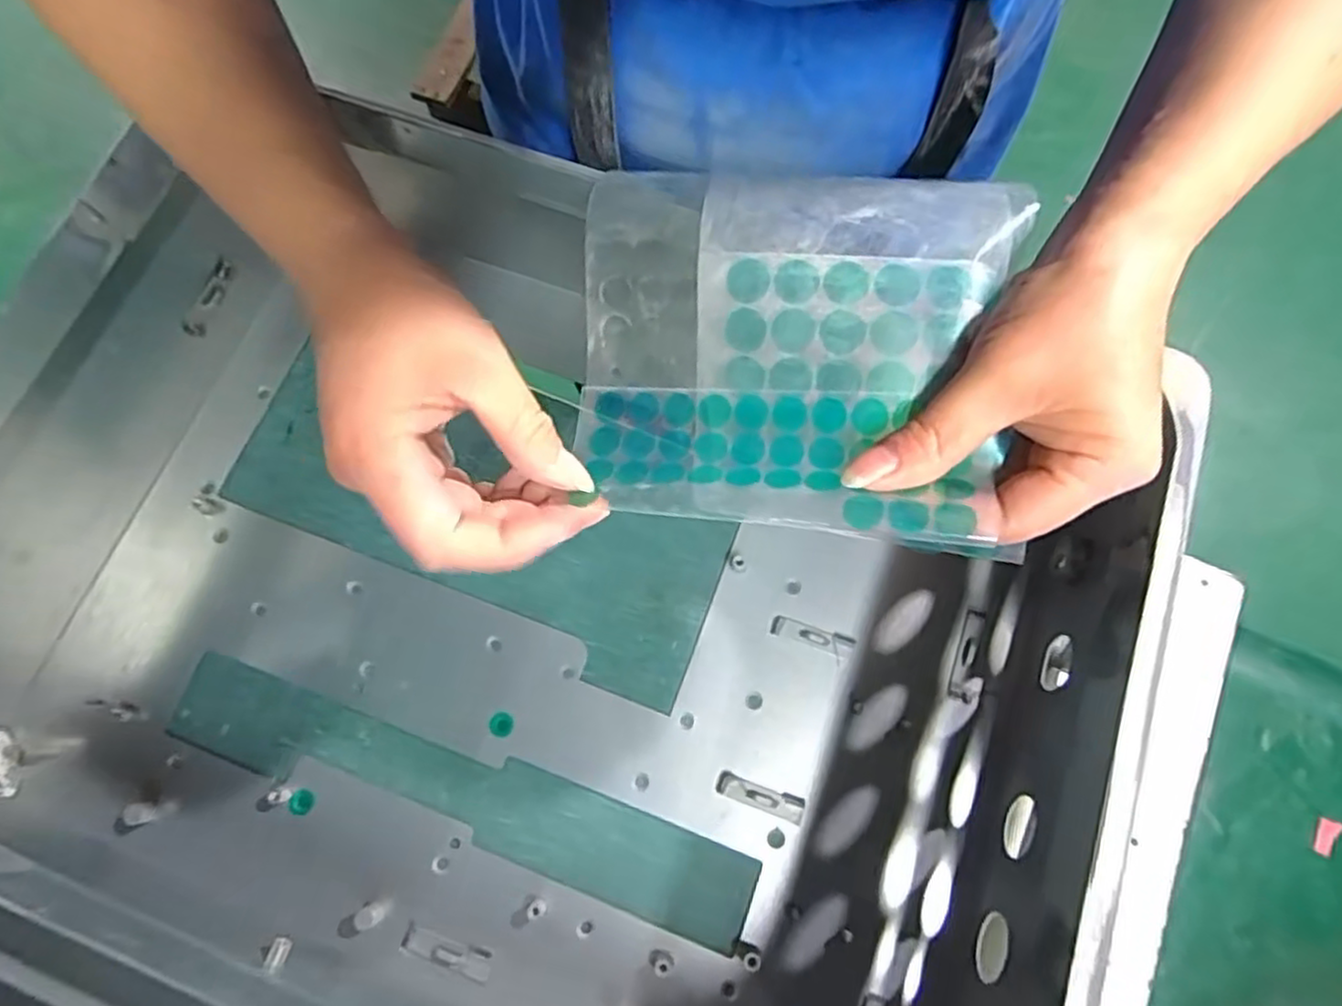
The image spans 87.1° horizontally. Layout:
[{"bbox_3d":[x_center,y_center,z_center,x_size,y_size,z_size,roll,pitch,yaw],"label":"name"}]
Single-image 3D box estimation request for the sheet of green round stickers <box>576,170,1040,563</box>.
[{"bbox_3d":[0.037,-0.053,0.235,0.140,0.020,0.122,7,85,14],"label":"sheet of green round stickers"}]

